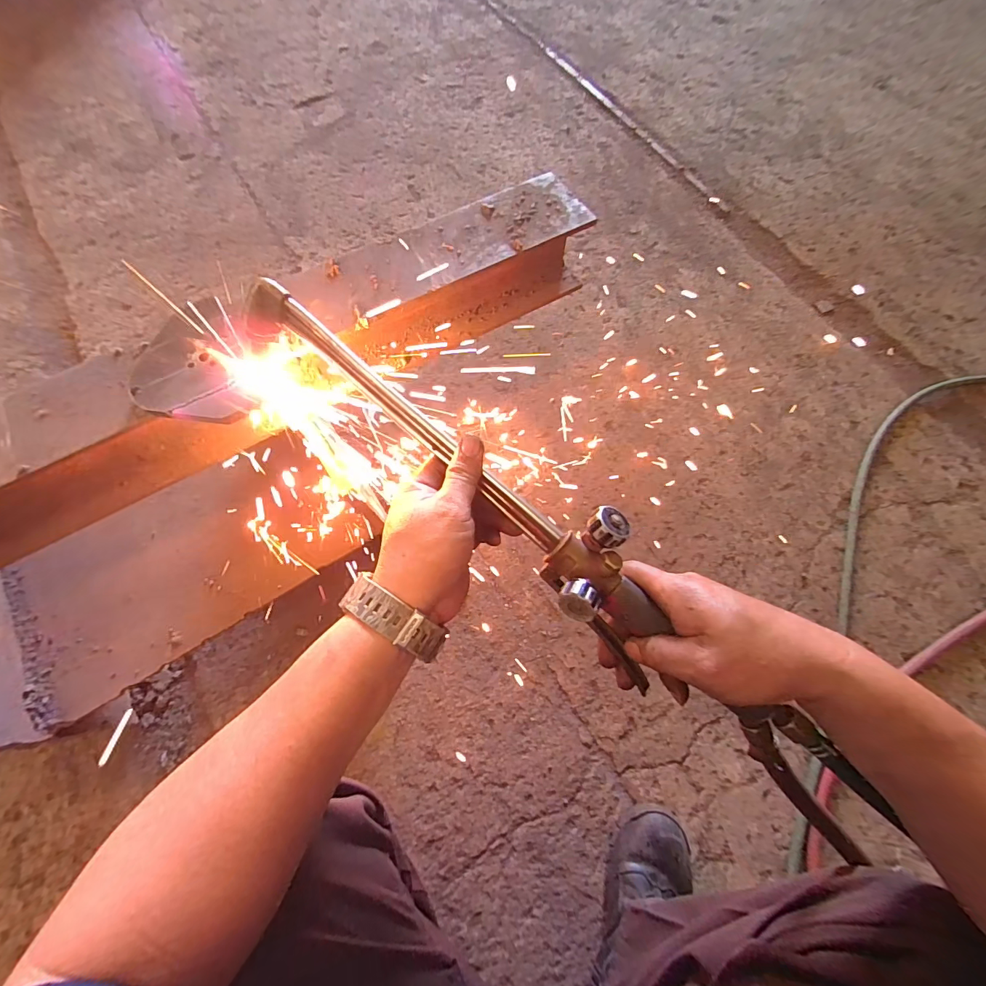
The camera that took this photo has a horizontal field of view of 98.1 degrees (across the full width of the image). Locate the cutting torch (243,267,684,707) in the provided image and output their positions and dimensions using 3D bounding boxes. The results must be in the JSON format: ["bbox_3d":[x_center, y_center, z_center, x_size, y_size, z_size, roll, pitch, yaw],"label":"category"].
[{"bbox_3d":[-0.013,-0.015,0.322,0.434,0.074,0.068,41,75,6],"label":"cutting torch"}]

